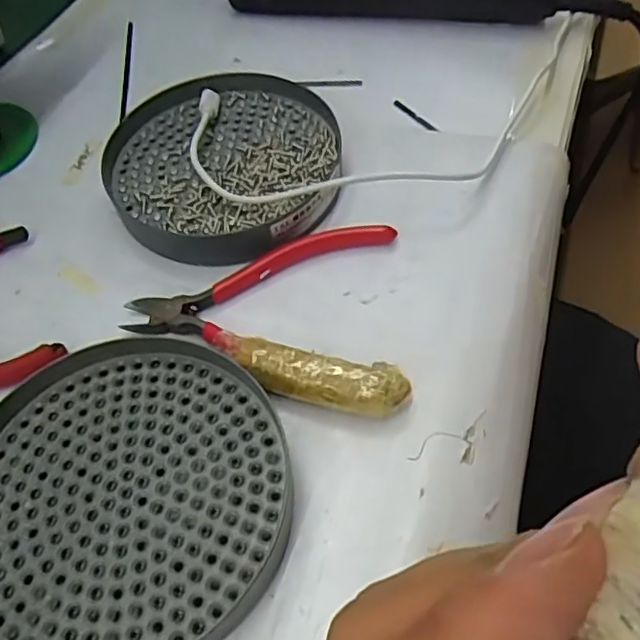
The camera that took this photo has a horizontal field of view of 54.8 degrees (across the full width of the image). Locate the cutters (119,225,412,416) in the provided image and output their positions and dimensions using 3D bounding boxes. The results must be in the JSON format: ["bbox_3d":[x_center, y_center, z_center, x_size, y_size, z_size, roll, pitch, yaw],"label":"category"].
[{"bbox_3d":[-0.023,-0.001,0.250,0.111,0.016,0.092,-5,56,1],"label":"cutters"}]

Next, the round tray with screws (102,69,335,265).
[{"bbox_3d":[-0.049,-0.078,0.306,0.113,0.019,0.113,-2,56,3],"label":"round tray with screws"}]

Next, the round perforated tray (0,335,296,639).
[{"bbox_3d":[-0.070,0.060,0.216,0.117,0.014,0.111,-2,56,3],"label":"round perforated tray"}]

